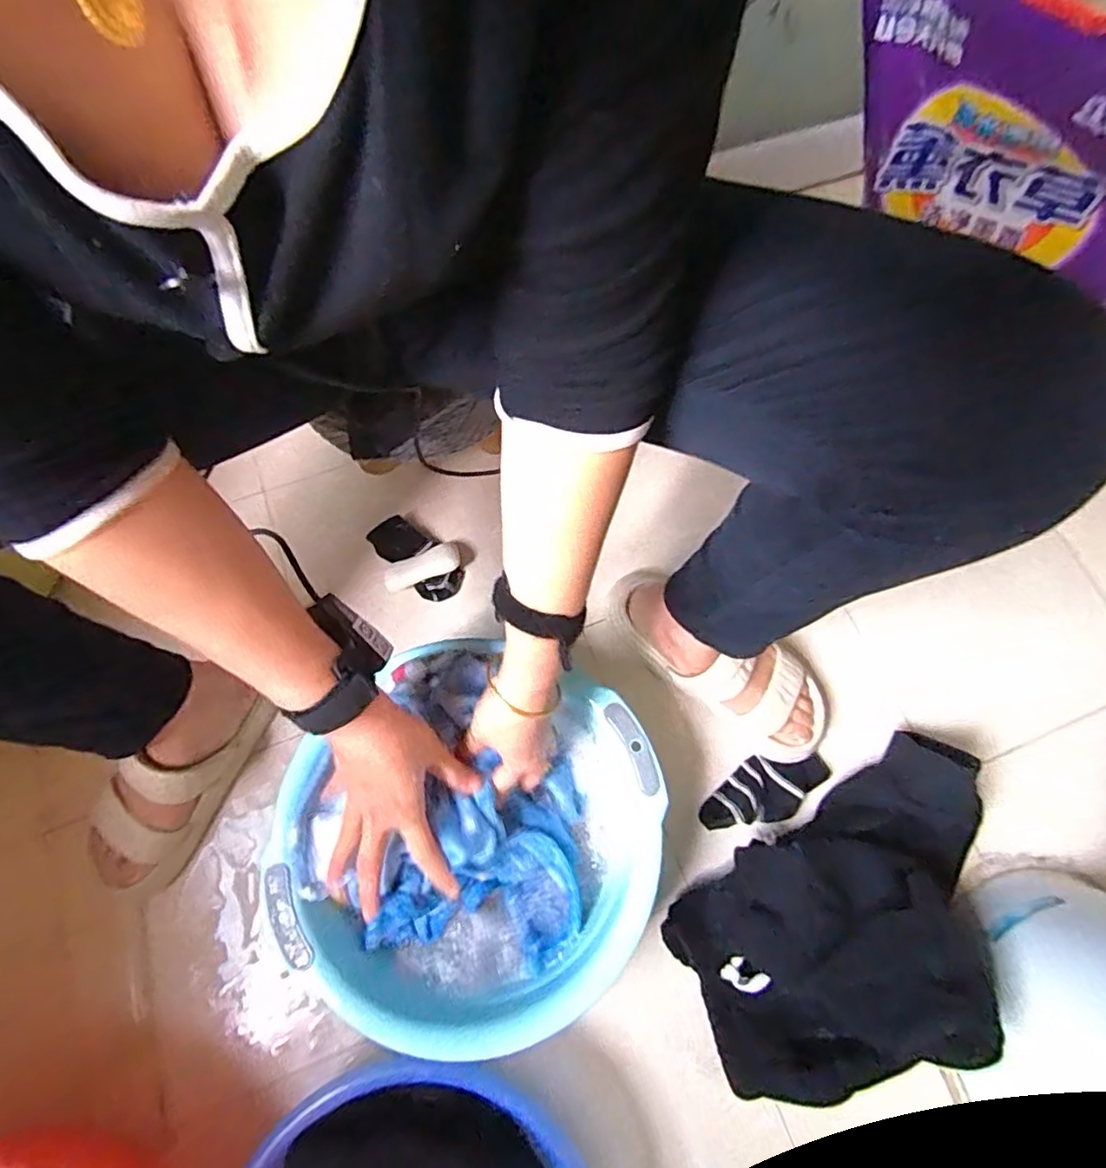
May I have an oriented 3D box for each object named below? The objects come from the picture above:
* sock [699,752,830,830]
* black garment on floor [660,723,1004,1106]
[{"bbox_3d":[0.218,0.210,0.618,0.135,0.028,0.059,-6,72,-4],"label":"sock"},{"bbox_3d":[0.272,0.295,0.534,0.327,0.121,0.190,-30,75,-11],"label":"black garment on floor"}]

